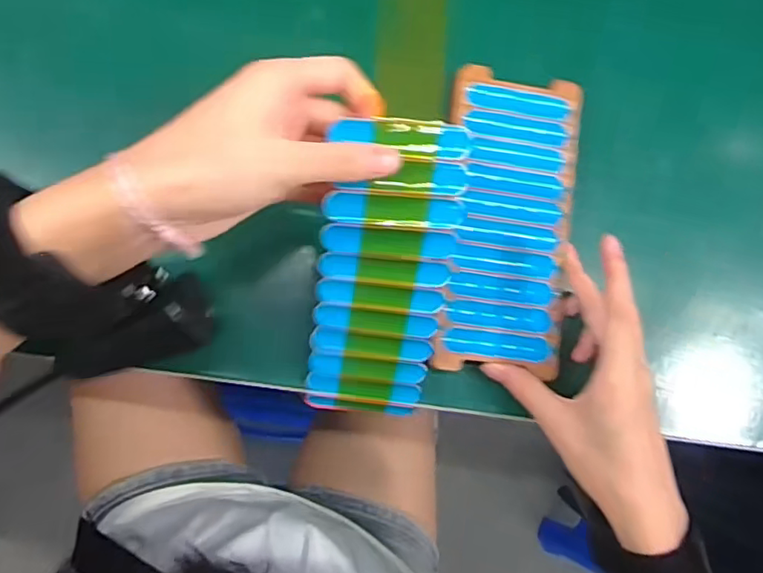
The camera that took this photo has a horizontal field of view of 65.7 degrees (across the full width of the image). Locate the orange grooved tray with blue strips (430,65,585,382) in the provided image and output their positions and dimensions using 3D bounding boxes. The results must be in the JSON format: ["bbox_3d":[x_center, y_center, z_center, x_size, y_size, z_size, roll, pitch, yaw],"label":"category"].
[{"bbox_3d":[0.074,-0.037,0.342,0.074,0.008,0.169,8,86,-9],"label":"orange grooved tray with blue strips"}]

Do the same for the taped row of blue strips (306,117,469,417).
[{"bbox_3d":[0.000,0.001,0.293,0.065,0.011,0.163,7,121,-9],"label":"taped row of blue strips"}]

